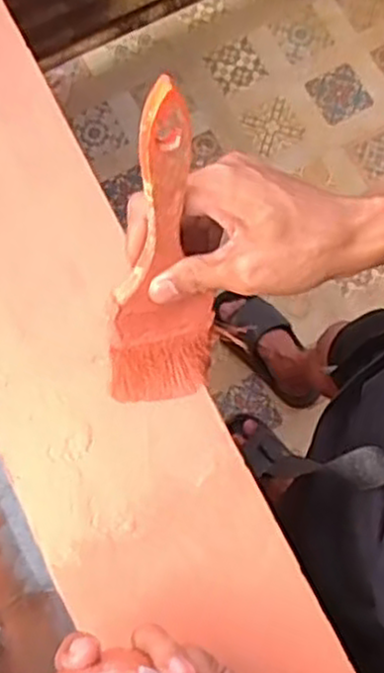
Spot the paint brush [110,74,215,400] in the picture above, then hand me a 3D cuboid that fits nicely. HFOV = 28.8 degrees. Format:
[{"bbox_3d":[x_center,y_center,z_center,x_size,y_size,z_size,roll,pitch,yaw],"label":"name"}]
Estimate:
[{"bbox_3d":[-0.017,-0.041,0.403,0.058,0.198,0.024,3,45,0],"label":"paint brush"}]

